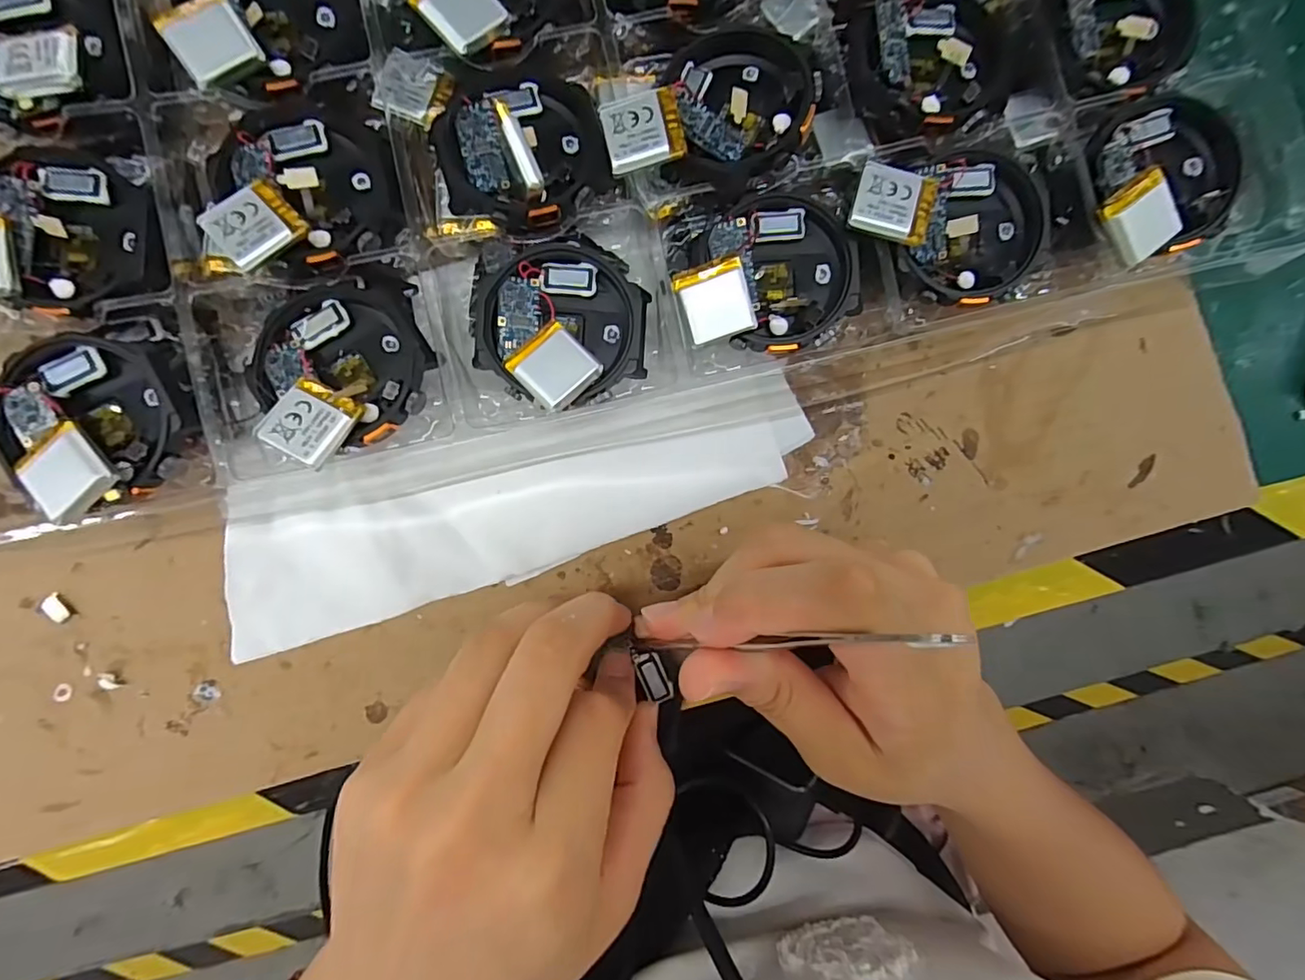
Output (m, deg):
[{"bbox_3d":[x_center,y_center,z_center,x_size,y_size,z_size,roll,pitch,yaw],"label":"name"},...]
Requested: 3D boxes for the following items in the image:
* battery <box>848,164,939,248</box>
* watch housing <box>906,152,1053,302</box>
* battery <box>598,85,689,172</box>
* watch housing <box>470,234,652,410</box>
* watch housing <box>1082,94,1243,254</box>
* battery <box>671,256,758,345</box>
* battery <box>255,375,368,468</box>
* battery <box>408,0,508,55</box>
[{"bbox_3d":[0.073,-0.087,0.171,0.023,0.004,0.022,16,87,1],"label":"battery"},{"bbox_3d":[0.105,-0.085,0.184,0.042,0.010,0.047,5,91,-7],"label":"watch housing"},{"bbox_3d":[-0.003,-0.108,0.169,0.023,0.004,0.021,-11,90,5],"label":"battery"},{"bbox_3d":[-0.029,-0.054,0.177,0.053,0.011,0.050,1,87,-6],"label":"watch housing"},{"bbox_3d":[0.166,-0.105,0.182,0.048,0.009,0.045,0,87,-3],"label":"watch housing"},{"bbox_3d":[0.019,-0.058,0.173,0.021,0.004,0.023,-14,98,15],"label":"battery"},{"bbox_3d":[-0.100,-0.020,0.164,0.021,0.005,0.023,30,71,-4],"label":"battery"},{"bbox_3d":[-0.059,-0.148,0.172,0.022,0.004,0.021,46,78,-12],"label":"battery"}]

